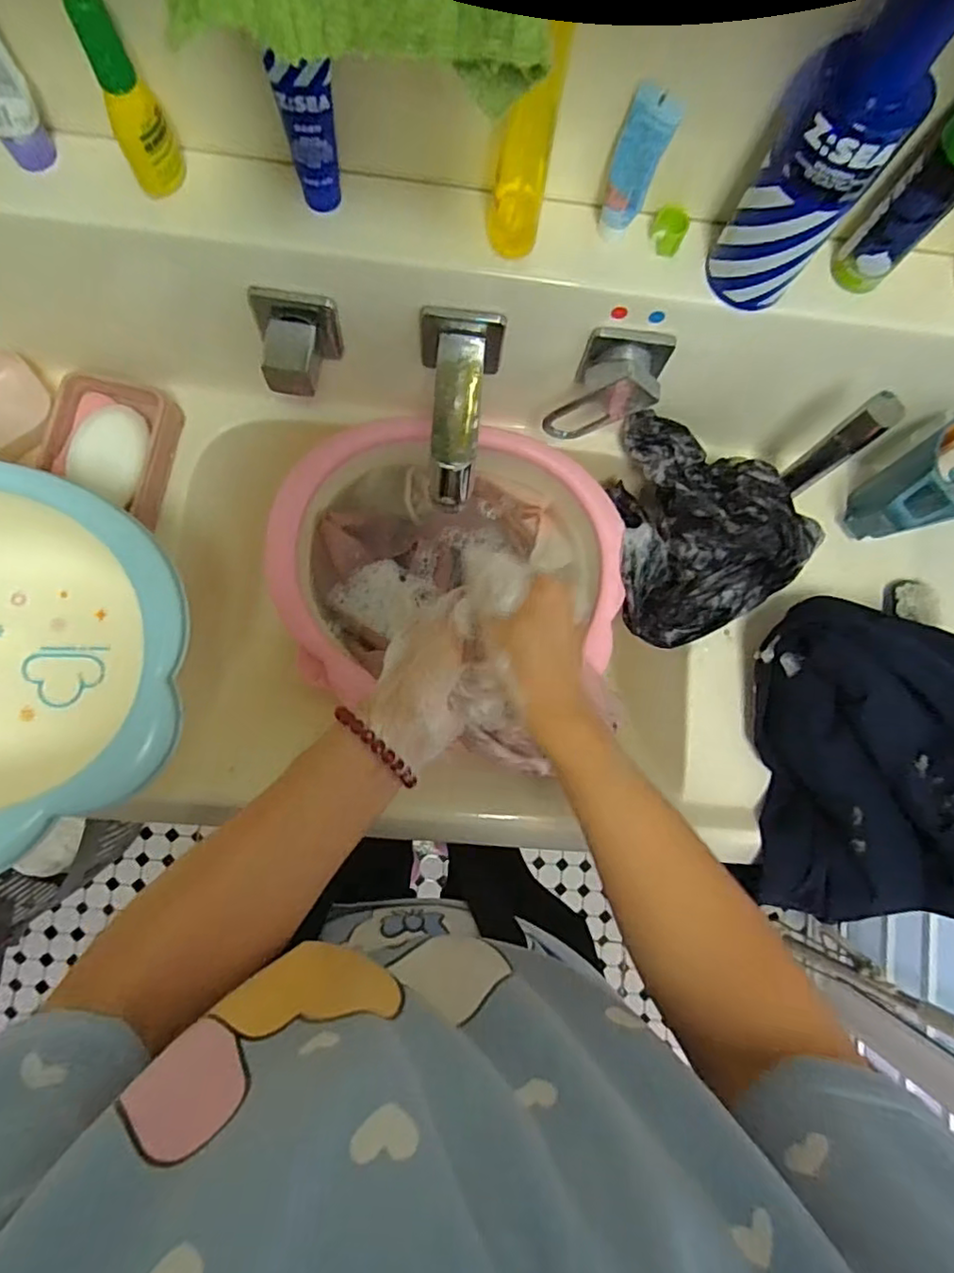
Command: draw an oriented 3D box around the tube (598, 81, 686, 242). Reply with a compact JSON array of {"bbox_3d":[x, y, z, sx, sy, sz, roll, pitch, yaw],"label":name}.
[{"bbox_3d":[0.091,-0.270,0.358,0.025,0.077,0.023,17,83,-3],"label":"tube"}]

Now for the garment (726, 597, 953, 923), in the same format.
[{"bbox_3d":[0.345,0.101,0.497,0.224,0.105,0.254,2,84,-5],"label":"garment"}]

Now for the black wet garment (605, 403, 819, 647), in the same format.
[{"bbox_3d":[0.183,-0.098,0.515,0.121,0.088,0.184,-18,86,-6],"label":"black wet garment"}]

